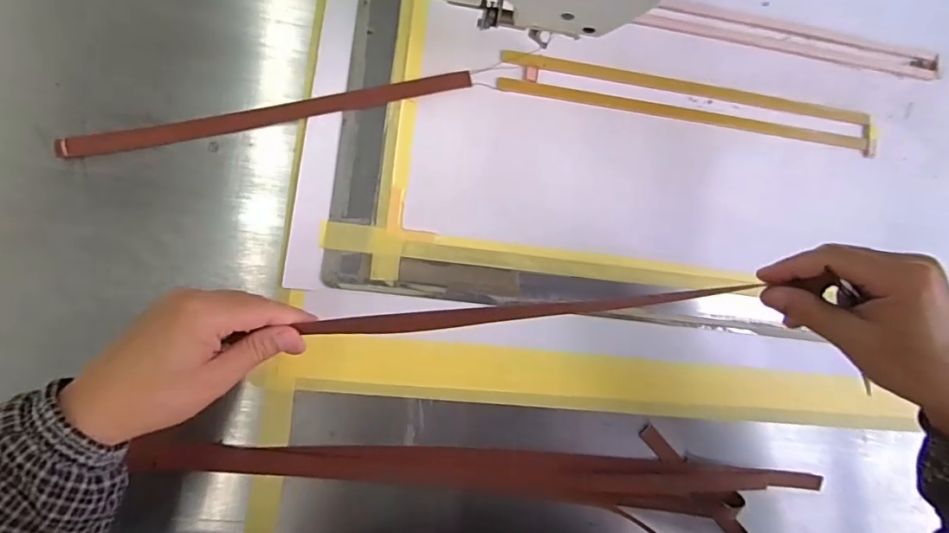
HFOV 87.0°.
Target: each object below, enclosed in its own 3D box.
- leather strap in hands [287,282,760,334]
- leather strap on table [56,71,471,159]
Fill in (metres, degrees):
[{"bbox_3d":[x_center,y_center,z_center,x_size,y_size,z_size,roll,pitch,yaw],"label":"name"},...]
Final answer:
[{"bbox_3d":[0.043,0.033,0.383,0.331,0.024,0.017,-6,87,1],"label":"leather strap in hands"},{"bbox_3d":[-0.174,-0.134,0.443,0.349,0.006,0.018,-14,88,-9],"label":"leather strap on table"}]

